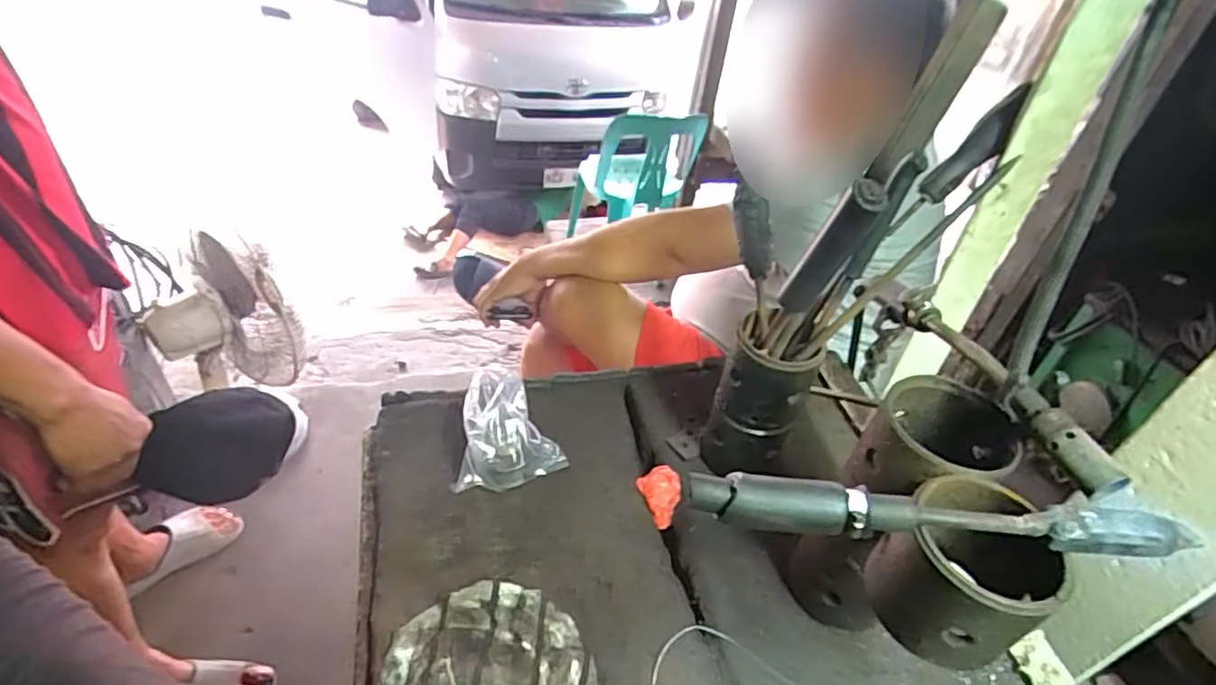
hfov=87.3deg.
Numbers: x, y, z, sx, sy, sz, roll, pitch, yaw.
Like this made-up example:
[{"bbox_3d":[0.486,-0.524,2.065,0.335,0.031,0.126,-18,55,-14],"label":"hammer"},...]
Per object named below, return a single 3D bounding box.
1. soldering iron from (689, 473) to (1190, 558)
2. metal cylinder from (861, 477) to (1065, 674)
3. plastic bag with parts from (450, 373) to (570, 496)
[{"bbox_3d":[0.182,0.099,0.359,0.273,0.033,0.026,8,41,0],"label":"soldering iron"},{"bbox_3d":[0.216,0.138,0.391,0.085,0.089,0.085,5,41,-4],"label":"metal cylinder"},{"bbox_3d":[-0.096,0.084,0.656,0.108,0.084,0.114,5,41,-4],"label":"plastic bag with parts"}]

